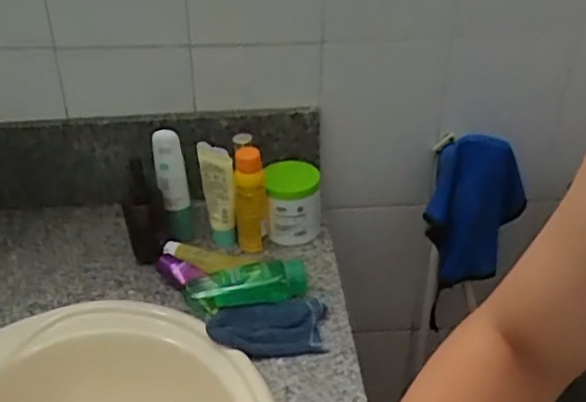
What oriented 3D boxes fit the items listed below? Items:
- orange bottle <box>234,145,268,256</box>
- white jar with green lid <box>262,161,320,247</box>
[{"bbox_3d":[-0.061,0.000,0.953,0.047,0.156,0.042,-2,33,-5],"label":"orange bottle"},{"bbox_3d":[0.001,-0.002,0.987,0.078,0.114,0.077,1,33,-1],"label":"white jar with green lid"}]

